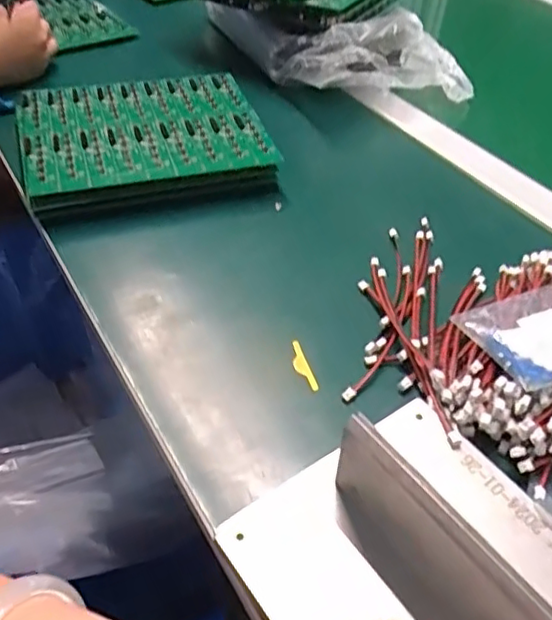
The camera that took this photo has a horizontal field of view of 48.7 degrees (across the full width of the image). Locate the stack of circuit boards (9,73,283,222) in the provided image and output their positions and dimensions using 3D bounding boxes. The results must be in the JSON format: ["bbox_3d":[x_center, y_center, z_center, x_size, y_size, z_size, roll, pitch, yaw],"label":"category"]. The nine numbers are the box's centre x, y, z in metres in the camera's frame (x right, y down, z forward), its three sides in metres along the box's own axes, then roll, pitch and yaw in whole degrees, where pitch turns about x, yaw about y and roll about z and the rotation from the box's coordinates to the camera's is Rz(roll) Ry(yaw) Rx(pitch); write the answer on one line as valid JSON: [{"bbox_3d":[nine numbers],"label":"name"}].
[{"bbox_3d":[-0.115,-0.151,0.541,0.198,0.045,0.173,-13,46,-12],"label":"stack of circuit boards"}]

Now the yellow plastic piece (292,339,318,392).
[{"bbox_3d":[0.016,0.035,0.377,0.009,0.006,0.037,-15,47,-13],"label":"yellow plastic piece"}]

